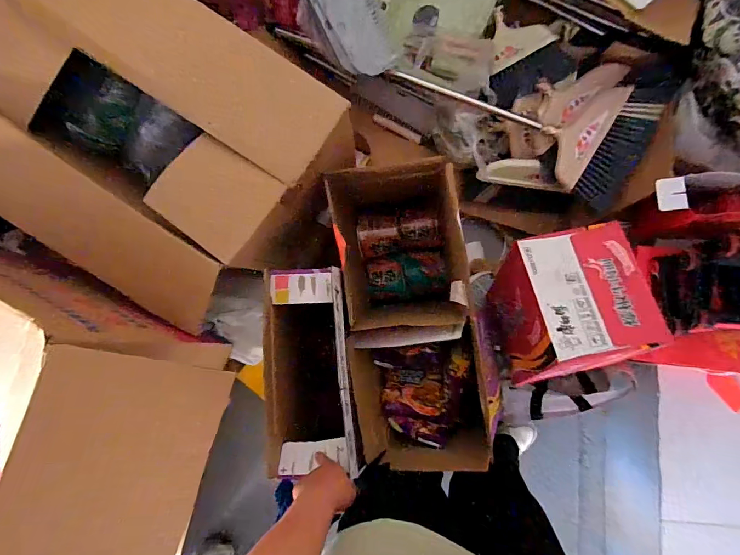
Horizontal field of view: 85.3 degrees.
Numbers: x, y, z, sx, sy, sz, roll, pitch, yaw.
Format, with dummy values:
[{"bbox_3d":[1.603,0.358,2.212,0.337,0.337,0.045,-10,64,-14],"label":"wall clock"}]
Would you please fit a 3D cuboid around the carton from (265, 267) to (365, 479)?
[{"bbox_3d":[-0.106,0.153,0.696,0.147,0.121,0.338,-5,79,-1],"label":"carton"}]

